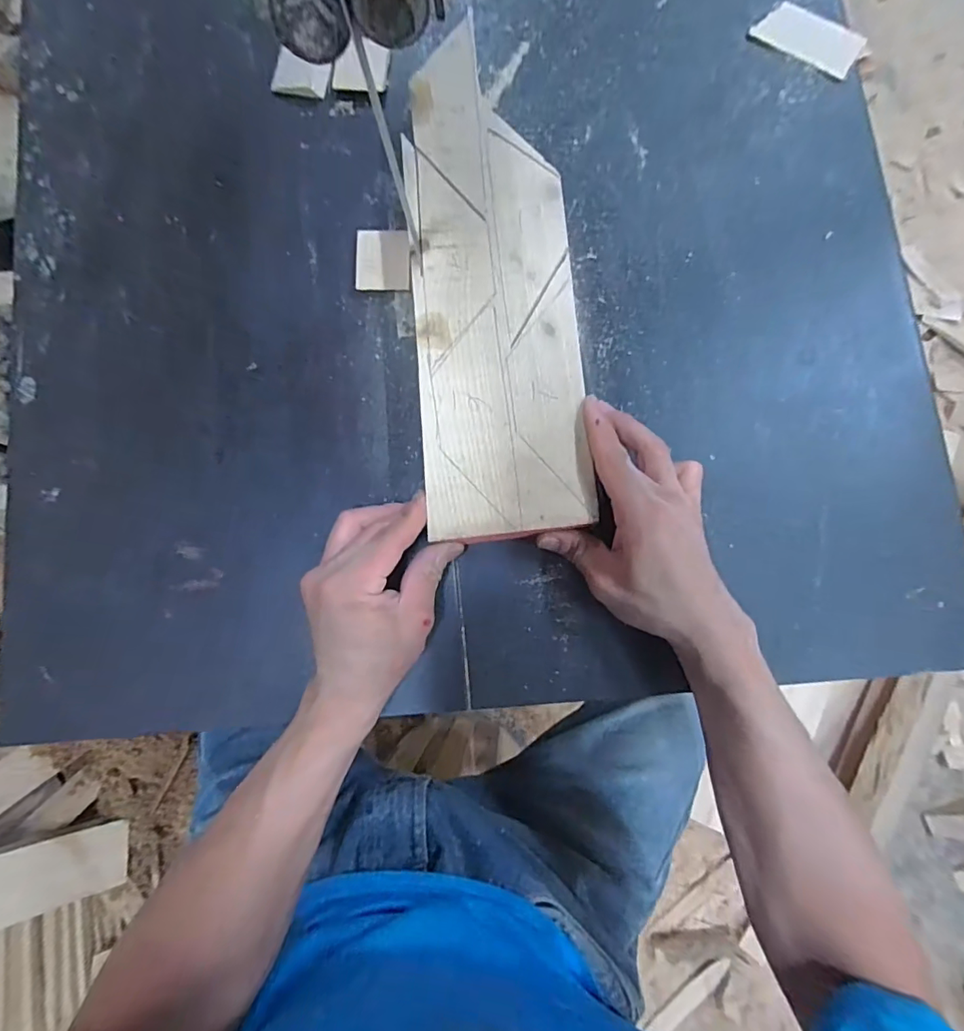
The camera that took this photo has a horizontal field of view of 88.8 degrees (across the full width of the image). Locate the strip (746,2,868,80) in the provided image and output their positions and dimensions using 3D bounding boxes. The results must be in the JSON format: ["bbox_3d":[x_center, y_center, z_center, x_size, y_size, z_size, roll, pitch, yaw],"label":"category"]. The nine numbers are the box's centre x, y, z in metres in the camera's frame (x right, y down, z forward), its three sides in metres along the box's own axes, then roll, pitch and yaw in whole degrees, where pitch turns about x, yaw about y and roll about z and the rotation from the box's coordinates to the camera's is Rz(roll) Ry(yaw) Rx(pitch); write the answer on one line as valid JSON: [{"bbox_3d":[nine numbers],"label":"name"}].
[{"bbox_3d":[0.259,-0.379,0.389,0.081,0.004,0.041,32,86,7],"label":"strip"}]

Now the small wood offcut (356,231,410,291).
[{"bbox_3d":[-0.077,-0.200,0.387,0.042,0.008,0.048,1,83,4],"label":"small wood offcut"}]

